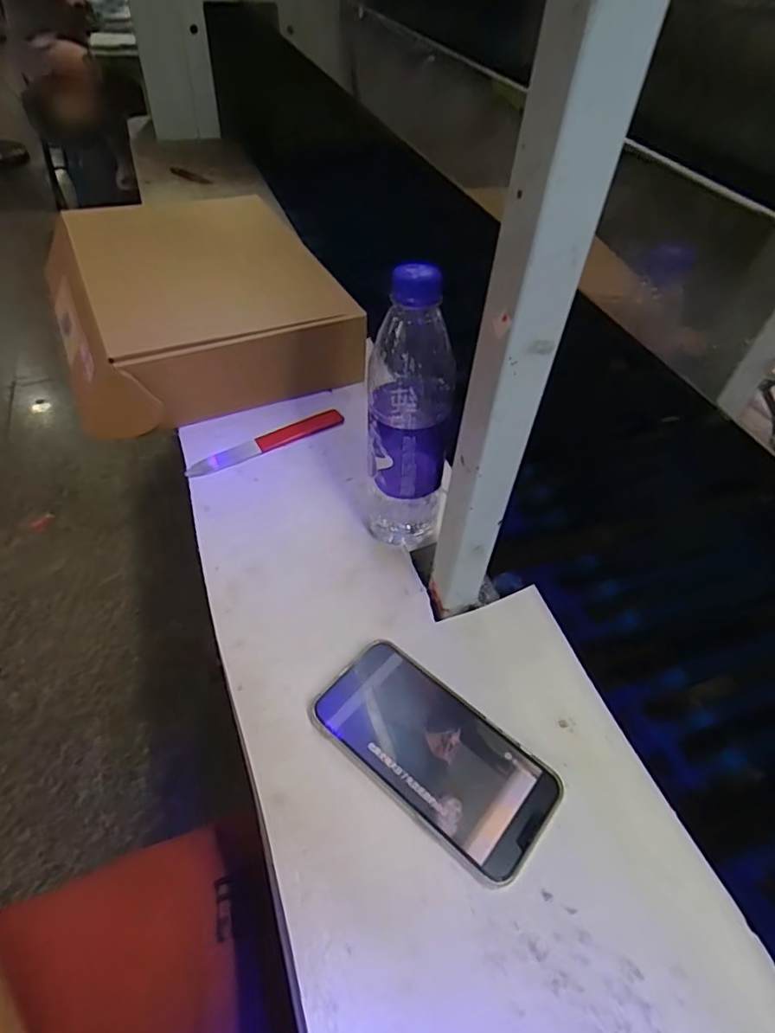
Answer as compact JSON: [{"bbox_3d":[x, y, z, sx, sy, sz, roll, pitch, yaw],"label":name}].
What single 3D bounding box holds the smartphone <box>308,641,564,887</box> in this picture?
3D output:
[{"bbox_3d":[0.030,0.155,0.379,0.160,0.011,0.081,34,56,24],"label":"smartphone"}]

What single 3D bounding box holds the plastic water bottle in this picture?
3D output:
[{"bbox_3d":[0.016,-0.070,0.432,0.061,0.225,0.068,7,49,4],"label":"plastic water bottle"}]

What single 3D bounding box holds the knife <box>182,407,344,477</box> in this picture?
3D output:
[{"bbox_3d":[-0.122,-0.076,0.578,0.170,0.004,0.025,-26,55,-23],"label":"knife"}]

